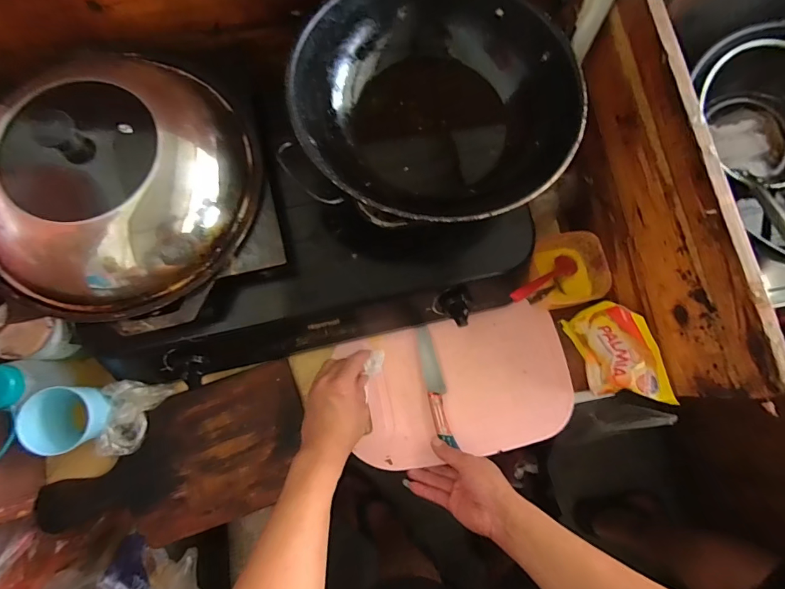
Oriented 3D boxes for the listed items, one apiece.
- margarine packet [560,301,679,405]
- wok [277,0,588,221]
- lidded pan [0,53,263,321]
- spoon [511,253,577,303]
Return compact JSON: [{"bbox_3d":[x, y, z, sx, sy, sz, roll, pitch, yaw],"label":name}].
[{"bbox_3d":[0.291,0.080,0.546,0.027,0.131,0.131,-18,81,-18],"label":"margarine packet"},{"bbox_3d":[0.046,-0.220,0.484,0.299,0.110,0.297,7,78,0],"label":"wok"},{"bbox_3d":[-0.298,-0.123,0.448,0.282,0.125,0.304,37,80,6],"label":"lidded pan"},{"bbox_3d":[0.210,-0.023,0.562,0.182,0.019,0.031,-22,77,-46],"label":"spoon"}]

